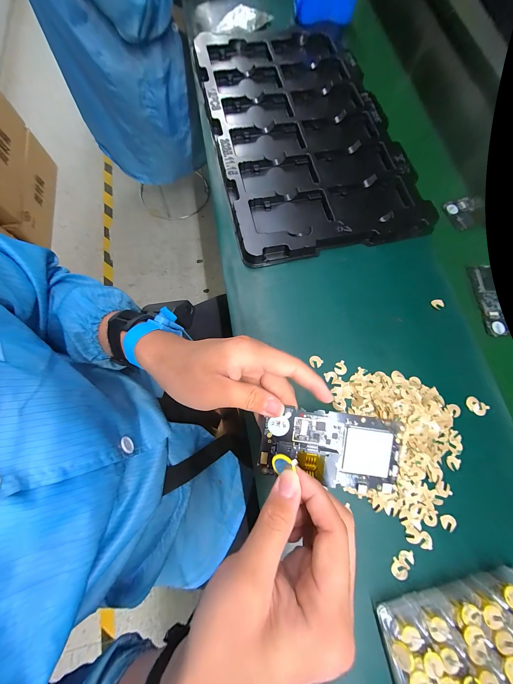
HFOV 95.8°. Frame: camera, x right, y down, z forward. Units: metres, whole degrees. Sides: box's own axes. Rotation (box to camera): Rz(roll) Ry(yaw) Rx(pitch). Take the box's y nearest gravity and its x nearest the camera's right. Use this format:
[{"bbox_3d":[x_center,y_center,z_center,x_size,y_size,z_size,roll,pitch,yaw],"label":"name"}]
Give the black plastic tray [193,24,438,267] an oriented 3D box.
[{"bbox_3d":[0.089,-0.395,0.433,0.327,0.024,0.534,-12,77,-4],"label":"black plastic tray"}]

